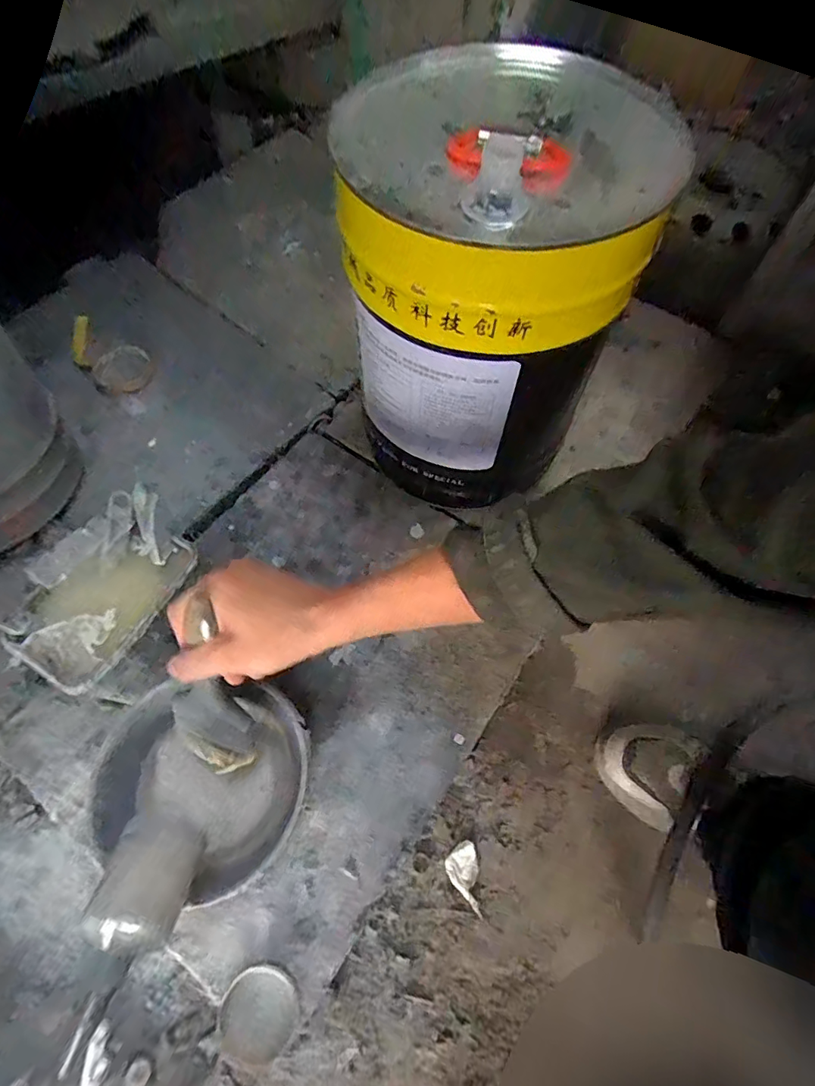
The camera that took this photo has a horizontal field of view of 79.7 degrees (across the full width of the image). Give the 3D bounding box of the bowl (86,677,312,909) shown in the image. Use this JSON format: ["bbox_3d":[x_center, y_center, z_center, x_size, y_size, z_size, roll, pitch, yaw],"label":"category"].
[{"bbox_3d":[-0.181,0.212,0.436,0.172,0.056,0.162,1,63,-3],"label":"bowl"}]

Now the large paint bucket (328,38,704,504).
[{"bbox_3d":[0.073,-0.230,0.497,0.239,0.331,0.258,19,63,6],"label":"large paint bucket"}]

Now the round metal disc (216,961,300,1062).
[{"bbox_3d":[-0.116,0.367,0.380,0.057,0.015,0.056,1,63,-3],"label":"round metal disc"}]

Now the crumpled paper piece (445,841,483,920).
[{"bbox_3d":[0.056,0.335,0.488,0.032,0.012,0.062,-2,63,-4],"label":"crumpled paper piece"}]

